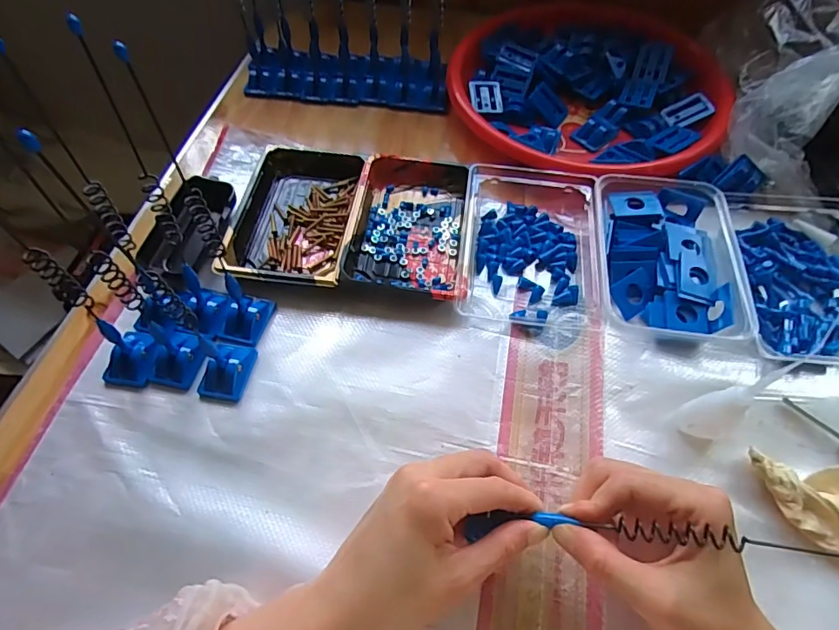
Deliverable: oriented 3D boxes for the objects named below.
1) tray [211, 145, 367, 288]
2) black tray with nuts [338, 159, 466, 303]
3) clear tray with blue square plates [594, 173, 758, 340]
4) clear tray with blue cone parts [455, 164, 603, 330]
[{"bbox_3d":[-0.113,-0.096,0.458,0.106,0.025,0.163,6,58,3],"label":"tray"},{"bbox_3d":[-0.007,-0.086,0.454,0.103,0.019,0.164,7,58,4],"label":"black tray with nuts"},{"bbox_3d":[0.210,-0.055,0.422,0.111,0.031,0.159,6,58,4],"label":"clear tray with blue square plates"},{"bbox_3d":[0.099,-0.071,0.447,0.118,0.033,0.172,6,58,4],"label":"clear tray with blue cone parts"}]

